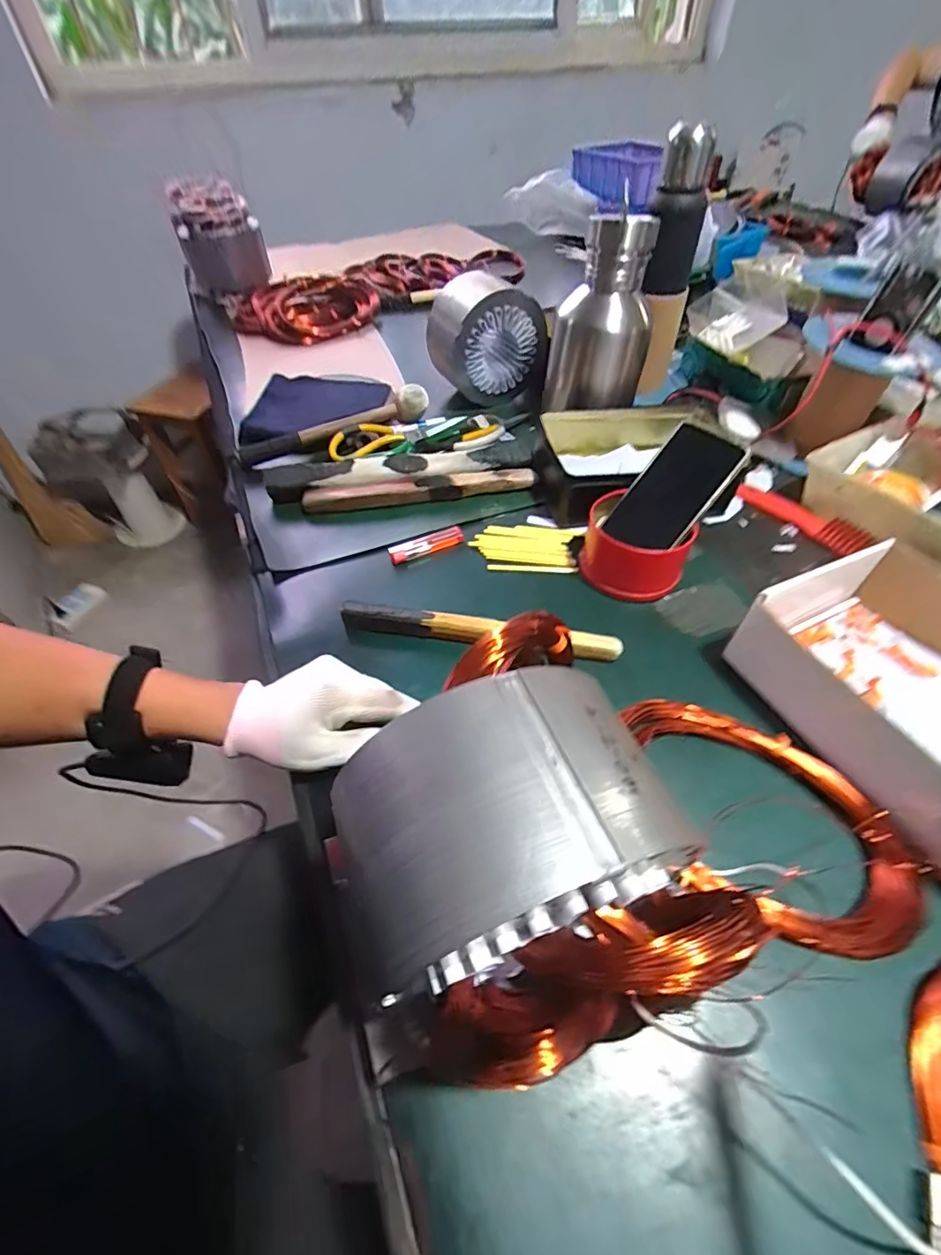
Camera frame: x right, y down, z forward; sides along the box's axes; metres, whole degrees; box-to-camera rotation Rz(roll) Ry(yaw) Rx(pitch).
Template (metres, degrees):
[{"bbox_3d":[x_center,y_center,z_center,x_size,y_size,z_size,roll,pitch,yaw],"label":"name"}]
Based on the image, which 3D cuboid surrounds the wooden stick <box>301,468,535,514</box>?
[{"bbox_3d":[-0.061,-0.165,0.621,0.272,0.024,0.026,-8,50,-5],"label":"wooden stick"}]

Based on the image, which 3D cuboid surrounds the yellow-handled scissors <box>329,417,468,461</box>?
[{"bbox_3d":[-0.099,-0.266,0.698,0.189,0.024,0.048,-20,52,-15],"label":"yellow-handled scissors"}]

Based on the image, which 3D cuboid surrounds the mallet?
[{"bbox_3d":[-0.180,-0.270,0.686,0.255,0.049,0.033,-23,53,-17],"label":"mallet"}]

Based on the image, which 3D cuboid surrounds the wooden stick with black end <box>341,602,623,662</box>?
[{"bbox_3d":[0.007,0.005,0.481,0.259,0.028,0.018,7,50,6],"label":"wooden stick with black end"}]

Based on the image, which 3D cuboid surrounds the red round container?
[{"bbox_3d":[0.166,-0.079,0.527,0.104,0.063,0.088,26,55,20],"label":"red round container"}]

